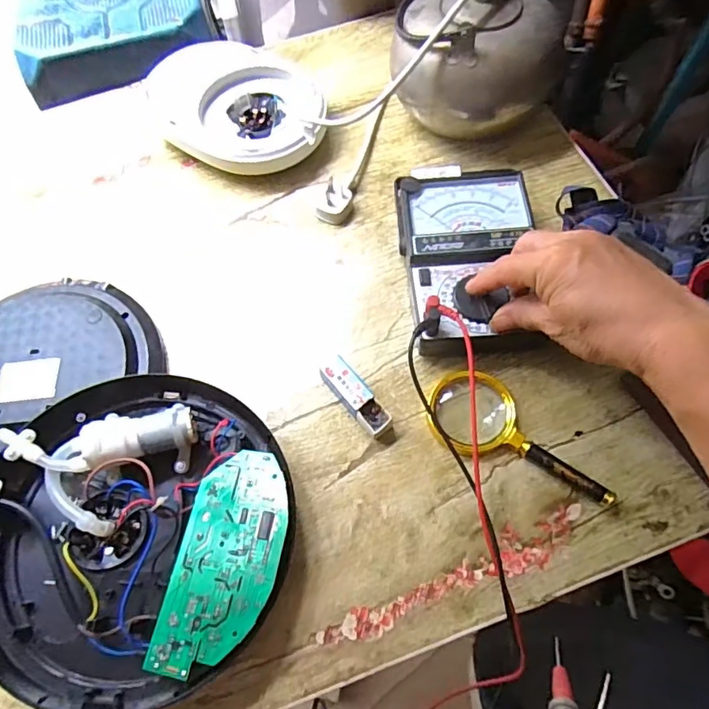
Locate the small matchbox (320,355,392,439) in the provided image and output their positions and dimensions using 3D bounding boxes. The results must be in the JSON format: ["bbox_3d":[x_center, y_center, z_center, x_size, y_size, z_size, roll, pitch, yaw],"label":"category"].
[{"bbox_3d":[0.001,0.036,0.422,0.024,0.021,0.071,-38,68,-14],"label":"small matchbox"}]

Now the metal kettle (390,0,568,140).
[{"bbox_3d":[0.123,-0.306,0.521,0.157,0.123,0.152,8,67,6],"label":"metal kettle"}]

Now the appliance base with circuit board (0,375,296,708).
[{"bbox_3d":[-0.152,0.123,0.369,0.210,0.064,0.213,-1,65,3],"label":"appliance base with circuit board"}]

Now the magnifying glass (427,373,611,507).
[{"bbox_3d":[0.126,0.068,0.402,0.147,0.016,0.063,32,71,17],"label":"magnifying glass"}]

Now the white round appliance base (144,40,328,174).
[{"bbox_3d":[-0.127,-0.266,0.563,0.164,0.044,0.198,-33,67,-12],"label":"white round appliance base"}]

